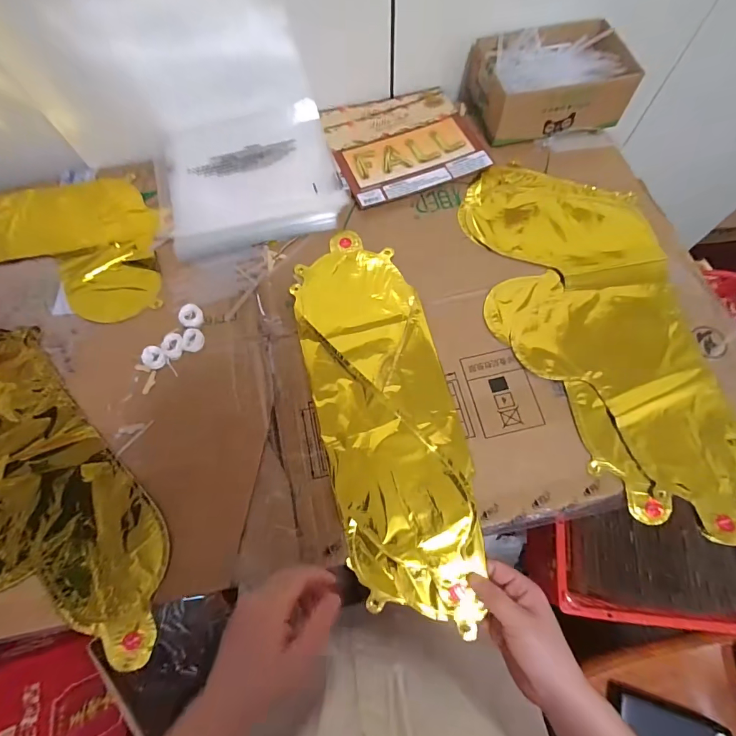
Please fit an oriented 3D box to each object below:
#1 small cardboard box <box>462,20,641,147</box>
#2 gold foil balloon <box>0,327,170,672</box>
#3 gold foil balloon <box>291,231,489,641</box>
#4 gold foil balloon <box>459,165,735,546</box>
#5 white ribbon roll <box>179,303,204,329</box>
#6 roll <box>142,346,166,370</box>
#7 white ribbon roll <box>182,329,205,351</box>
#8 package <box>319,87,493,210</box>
[{"bbox_3d":[0.245,-0.394,0.531,0.189,0.068,0.131,-8,69,-1],"label":"small cardboard box"},{"bbox_3d":[-0.396,0.123,0.398,0.378,0.035,0.339,-9,69,-1],"label":"gold foil balloon"},{"bbox_3d":[0.016,0.038,0.413,0.139,0.014,0.408,-14,71,-3],"label":"gold foil balloon"},{"bbox_3d":[0.250,-0.059,0.429,0.211,0.016,0.440,-7,69,-1],"label":"gold foil balloon"},{"bbox_3d":[-0.206,-0.060,0.453,0.027,0.009,0.030,-43,74,-13],"label":"white ribbon roll"},{"bbox_3d":[-0.241,-0.012,0.434,0.026,0.007,0.025,-1,69,2],"label":"roll"},{"bbox_3d":[-0.199,-0.032,0.439,0.022,0.004,0.027,-3,69,1],"label":"white ribbon roll"},{"bbox_3d":[0.046,-0.323,0.544,0.193,0.010,0.194,-21,70,-6],"label":"package"}]

